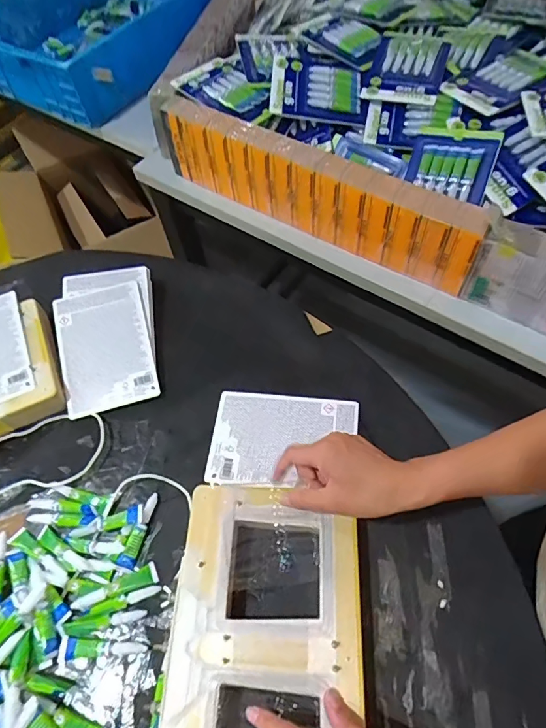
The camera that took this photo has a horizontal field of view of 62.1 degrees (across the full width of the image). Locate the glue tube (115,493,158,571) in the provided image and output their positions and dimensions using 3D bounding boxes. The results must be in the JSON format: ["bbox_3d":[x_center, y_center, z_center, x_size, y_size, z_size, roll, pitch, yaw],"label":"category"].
[{"bbox_3d":[-0.142,0.177,0.485,0.015,0.012,0.078,14,62,11],"label":"glue tube"}]

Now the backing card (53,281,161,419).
[{"bbox_3d":[-0.218,-0.024,0.589,0.116,0.004,0.168,-16,71,-5],"label":"backing card"}]

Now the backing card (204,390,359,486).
[{"bbox_3d":[0.011,0.089,0.533,0.167,0.008,0.115,5,61,6],"label":"backing card"}]

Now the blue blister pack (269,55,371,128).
[{"bbox_3d":[0.075,-0.439,0.720,0.153,0.022,0.121,8,76,-1],"label":"blue blister pack"}]

